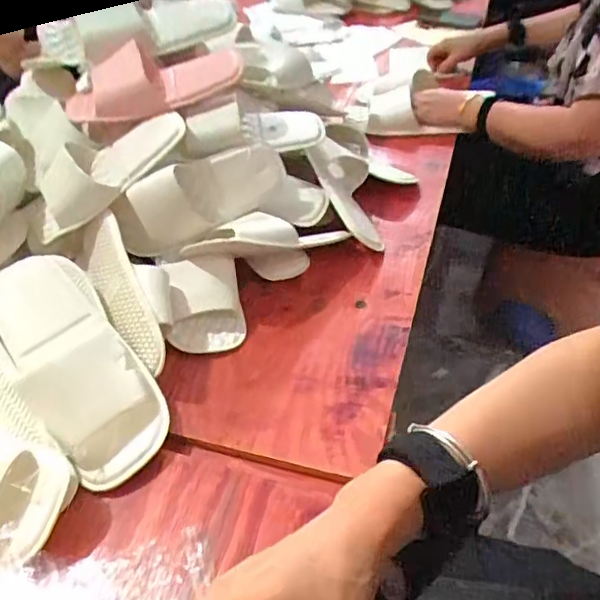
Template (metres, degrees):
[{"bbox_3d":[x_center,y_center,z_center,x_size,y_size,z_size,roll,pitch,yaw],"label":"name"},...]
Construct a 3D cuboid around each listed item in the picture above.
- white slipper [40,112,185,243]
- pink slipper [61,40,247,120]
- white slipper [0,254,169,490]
[{"bbox_3d":[-0.245,-0.170,0.698,0.220,0.069,0.083,-36,48,-6],"label":"white slipper"},{"bbox_3d":[-0.192,-0.287,0.726,0.237,0.060,0.099,-7,43,0],"label":"pink slipper"},{"bbox_3d":[-0.235,0.056,0.585,0.110,0.059,0.265,-30,69,-23],"label":"white slipper"}]

